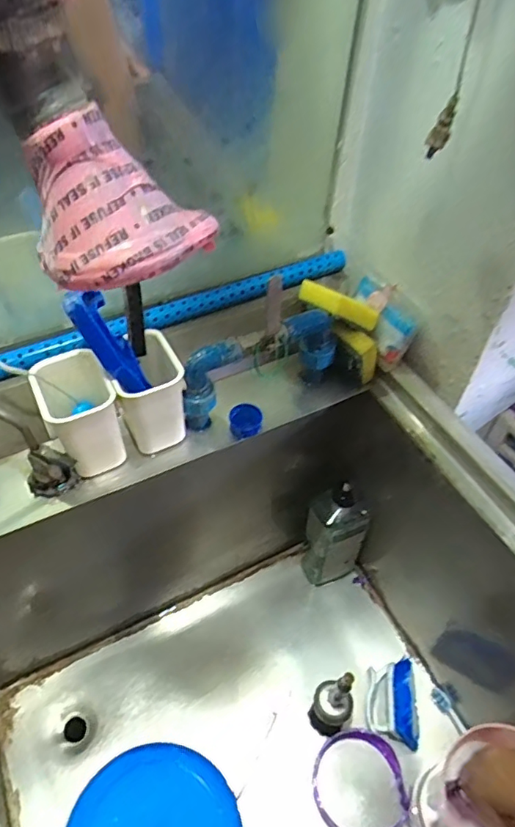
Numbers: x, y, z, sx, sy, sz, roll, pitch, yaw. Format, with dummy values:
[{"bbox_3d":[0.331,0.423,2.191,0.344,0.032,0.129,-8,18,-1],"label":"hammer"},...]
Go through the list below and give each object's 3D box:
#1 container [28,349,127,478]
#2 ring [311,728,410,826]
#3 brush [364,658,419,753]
[{"bbox_3d":[-0.188,0.002,0.560,0.075,0.101,0.089,-25,56,-21],"label":"container"},{"bbox_3d":[0.138,0.504,0.713,0.126,0.026,0.129,1,50,-1],"label":"ring"},{"bbox_3d":[0.204,0.414,0.765,0.080,0.046,0.112,13,51,9],"label":"brush"}]

